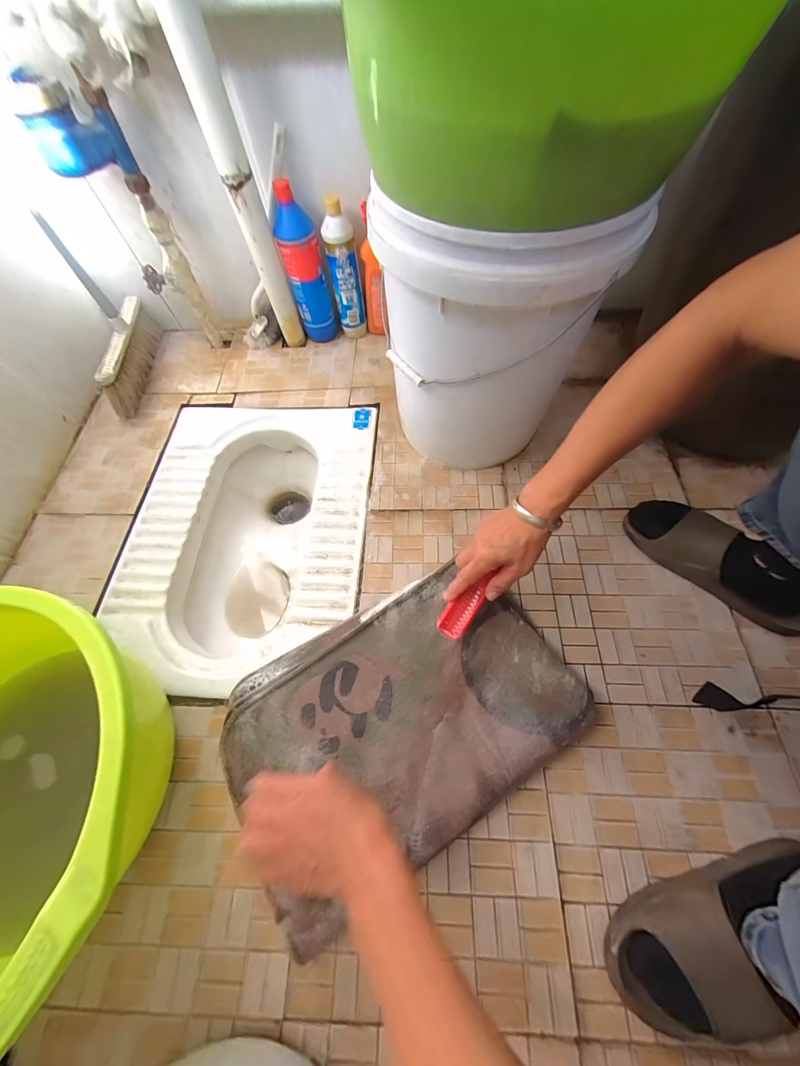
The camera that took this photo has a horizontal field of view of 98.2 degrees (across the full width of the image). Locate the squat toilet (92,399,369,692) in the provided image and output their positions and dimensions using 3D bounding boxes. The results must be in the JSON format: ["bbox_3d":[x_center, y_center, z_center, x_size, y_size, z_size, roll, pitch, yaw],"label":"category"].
[{"bbox_3d":[-0.252,0.005,0.653,0.386,0.156,0.519,1,66,4],"label":"squat toilet"}]

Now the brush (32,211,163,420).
[{"bbox_3d":[-0.535,-0.387,0.630,0.048,0.256,0.235,-6,66,0],"label":"brush"}]

